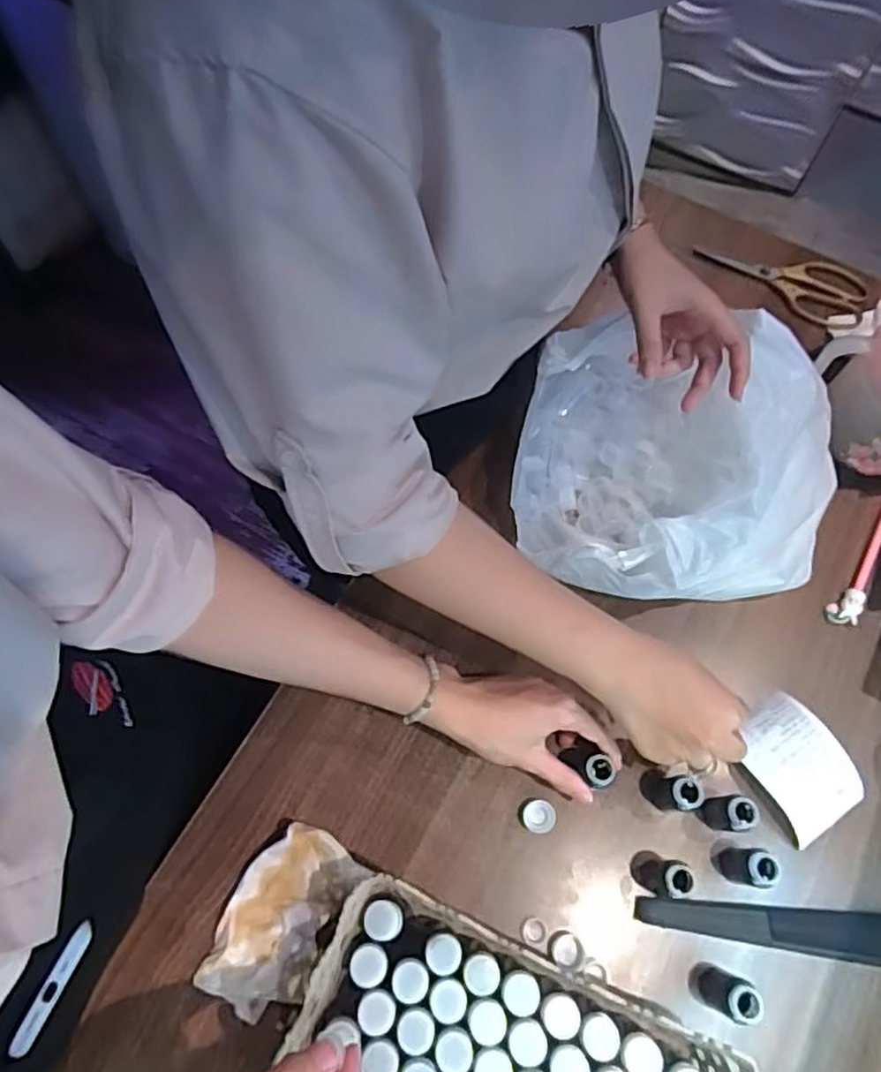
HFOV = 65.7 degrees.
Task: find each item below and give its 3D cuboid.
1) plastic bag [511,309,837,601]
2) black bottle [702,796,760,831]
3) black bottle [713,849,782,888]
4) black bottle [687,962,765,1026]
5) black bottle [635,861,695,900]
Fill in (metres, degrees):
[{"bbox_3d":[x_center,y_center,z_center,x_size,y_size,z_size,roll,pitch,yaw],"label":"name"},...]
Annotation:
[{"bbox_3d":[0.219,-0.072,0.627,0.284,0.146,0.260,10,66,3],"label":"plastic bag"},{"bbox_3d":[0.233,0.225,0.551,0.026,0.065,0.025,-1,66,-1],"label":"black bottle"},{"bbox_3d":[0.241,0.260,0.537,0.025,0.059,0.026,16,67,6],"label":"black bottle"},{"bbox_3d":[0.210,0.338,0.505,0.032,0.053,0.027,22,67,8],"label":"black bottle"},{"bbox_3d":[0.173,0.266,0.530,0.024,0.064,0.025,0,66,-1],"label":"black bottle"}]

